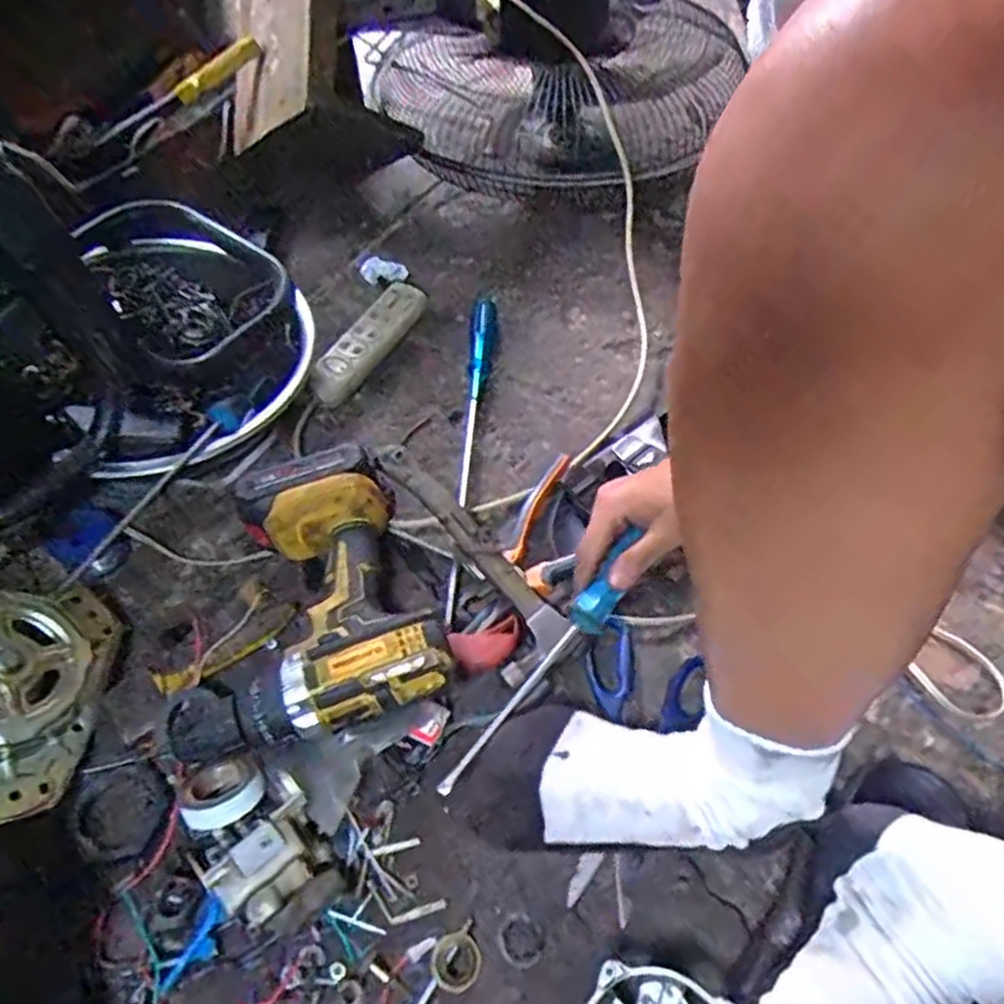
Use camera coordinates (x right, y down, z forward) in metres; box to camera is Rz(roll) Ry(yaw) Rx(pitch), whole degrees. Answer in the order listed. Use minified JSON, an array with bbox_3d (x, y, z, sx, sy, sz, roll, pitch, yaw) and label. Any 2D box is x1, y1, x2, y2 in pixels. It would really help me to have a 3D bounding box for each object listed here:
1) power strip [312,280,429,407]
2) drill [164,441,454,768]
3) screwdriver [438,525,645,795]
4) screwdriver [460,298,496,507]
[{"bbox_3d":[-0.140,-0.173,0.766,0.050,0.023,0.190,24,57,16],"label":"power strip"},{"bbox_3d":[-0.157,0.074,0.552,0.182,0.074,0.211,-17,55,-11],"label":"drill"},{"bbox_3d":[0.030,0.110,0.499,0.023,0.027,0.209,35,75,23],"label":"screwdriver"},{"bbox_3d":[-0.022,-0.116,0.726,0.026,0.033,0.268,1,53,0],"label":"screwdriver"}]

